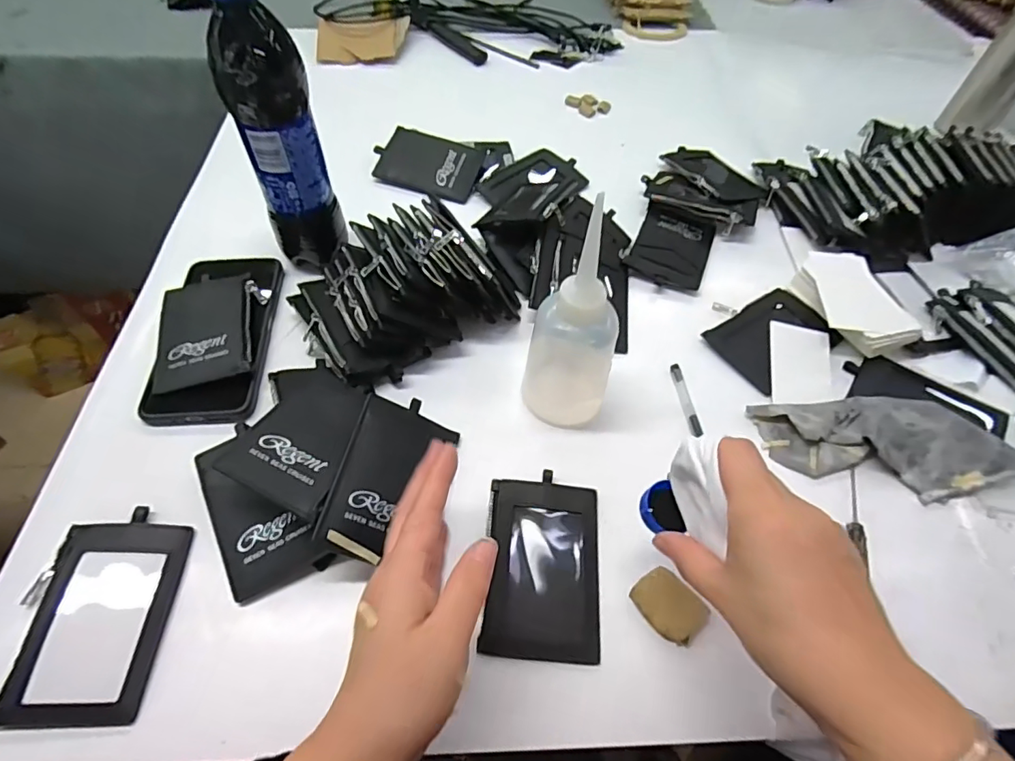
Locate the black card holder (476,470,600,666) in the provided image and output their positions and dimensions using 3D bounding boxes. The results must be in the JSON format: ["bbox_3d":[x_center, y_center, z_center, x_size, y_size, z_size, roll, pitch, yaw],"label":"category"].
[{"bbox_3d":[0.023,0.118,0.341,0.073,0.008,0.110,5,55,1],"label":"black card holder"}]

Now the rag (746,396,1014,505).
[{"bbox_3d":[0.286,0.047,0.394,0.186,0.027,0.069,5,55,1],"label":"rag"}]

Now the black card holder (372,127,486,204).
[{"bbox_3d":[-0.087,-0.237,0.577,0.110,0.008,0.079,16,69,5],"label":"black card holder"}]

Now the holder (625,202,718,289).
[{"bbox_3d":[0.164,-0.136,0.521,0.072,0.011,0.115,21,57,12],"label":"holder"}]

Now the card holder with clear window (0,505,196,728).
[{"bbox_3d":[-0.242,0.135,0.309,0.078,0.008,0.112,1,55,-2],"label":"card holder with clear window"}]

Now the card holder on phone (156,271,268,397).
[{"bbox_3d":[-0.244,-0.044,0.431,0.077,0.013,0.108,-13,57,-1],"label":"card holder on phone"}]

